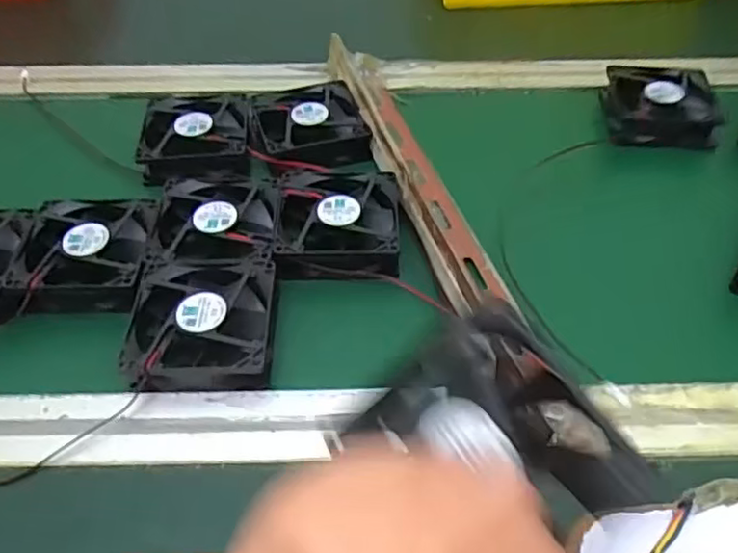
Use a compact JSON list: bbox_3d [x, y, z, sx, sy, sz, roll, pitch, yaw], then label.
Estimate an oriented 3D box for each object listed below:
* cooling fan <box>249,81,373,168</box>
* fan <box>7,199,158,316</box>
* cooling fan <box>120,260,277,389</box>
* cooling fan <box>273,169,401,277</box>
[{"bbox_3d":[-0.049,-0.117,0.523,0.087,0.029,0.072,-12,47,-10],"label":"cooling fan"},{"bbox_3d":[-0.180,-0.014,0.428,0.080,0.020,0.090,-3,46,-1],"label":"fan"},{"bbox_3d":[-0.096,0.028,0.394,0.082,0.027,0.084,0,46,1],"label":"cooling fan"},{"bbox_3d":[-0.020,-0.034,0.449,0.081,0.027,0.087,-2,46,-1],"label":"cooling fan"}]

